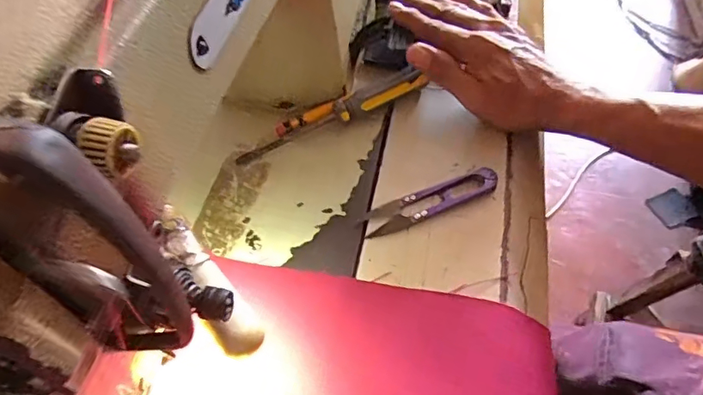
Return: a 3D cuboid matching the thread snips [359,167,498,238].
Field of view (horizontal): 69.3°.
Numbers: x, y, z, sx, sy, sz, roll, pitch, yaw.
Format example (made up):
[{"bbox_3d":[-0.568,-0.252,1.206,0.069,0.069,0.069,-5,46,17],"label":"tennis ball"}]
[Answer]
[{"bbox_3d":[0.056,0.002,0.356,0.099,0.007,0.021,-20,56,-10],"label":"thread snips"}]

